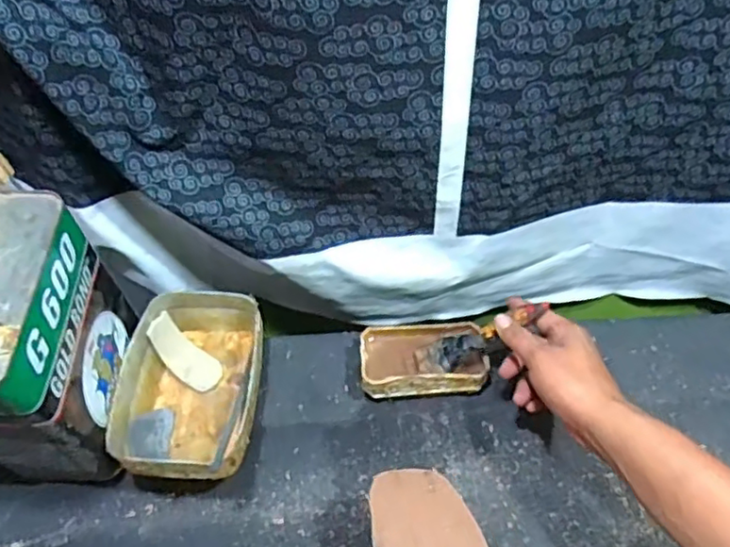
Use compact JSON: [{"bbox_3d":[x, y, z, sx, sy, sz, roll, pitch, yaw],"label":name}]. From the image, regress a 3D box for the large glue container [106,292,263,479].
[{"bbox_3d":[-0.165,0.110,0.615,0.126,0.068,0.186,-1,54,1],"label":"large glue container"}]

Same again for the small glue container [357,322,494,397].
[{"bbox_3d":[0.060,0.088,0.641,0.129,0.036,0.076,-4,54,-2],"label":"small glue container"}]

